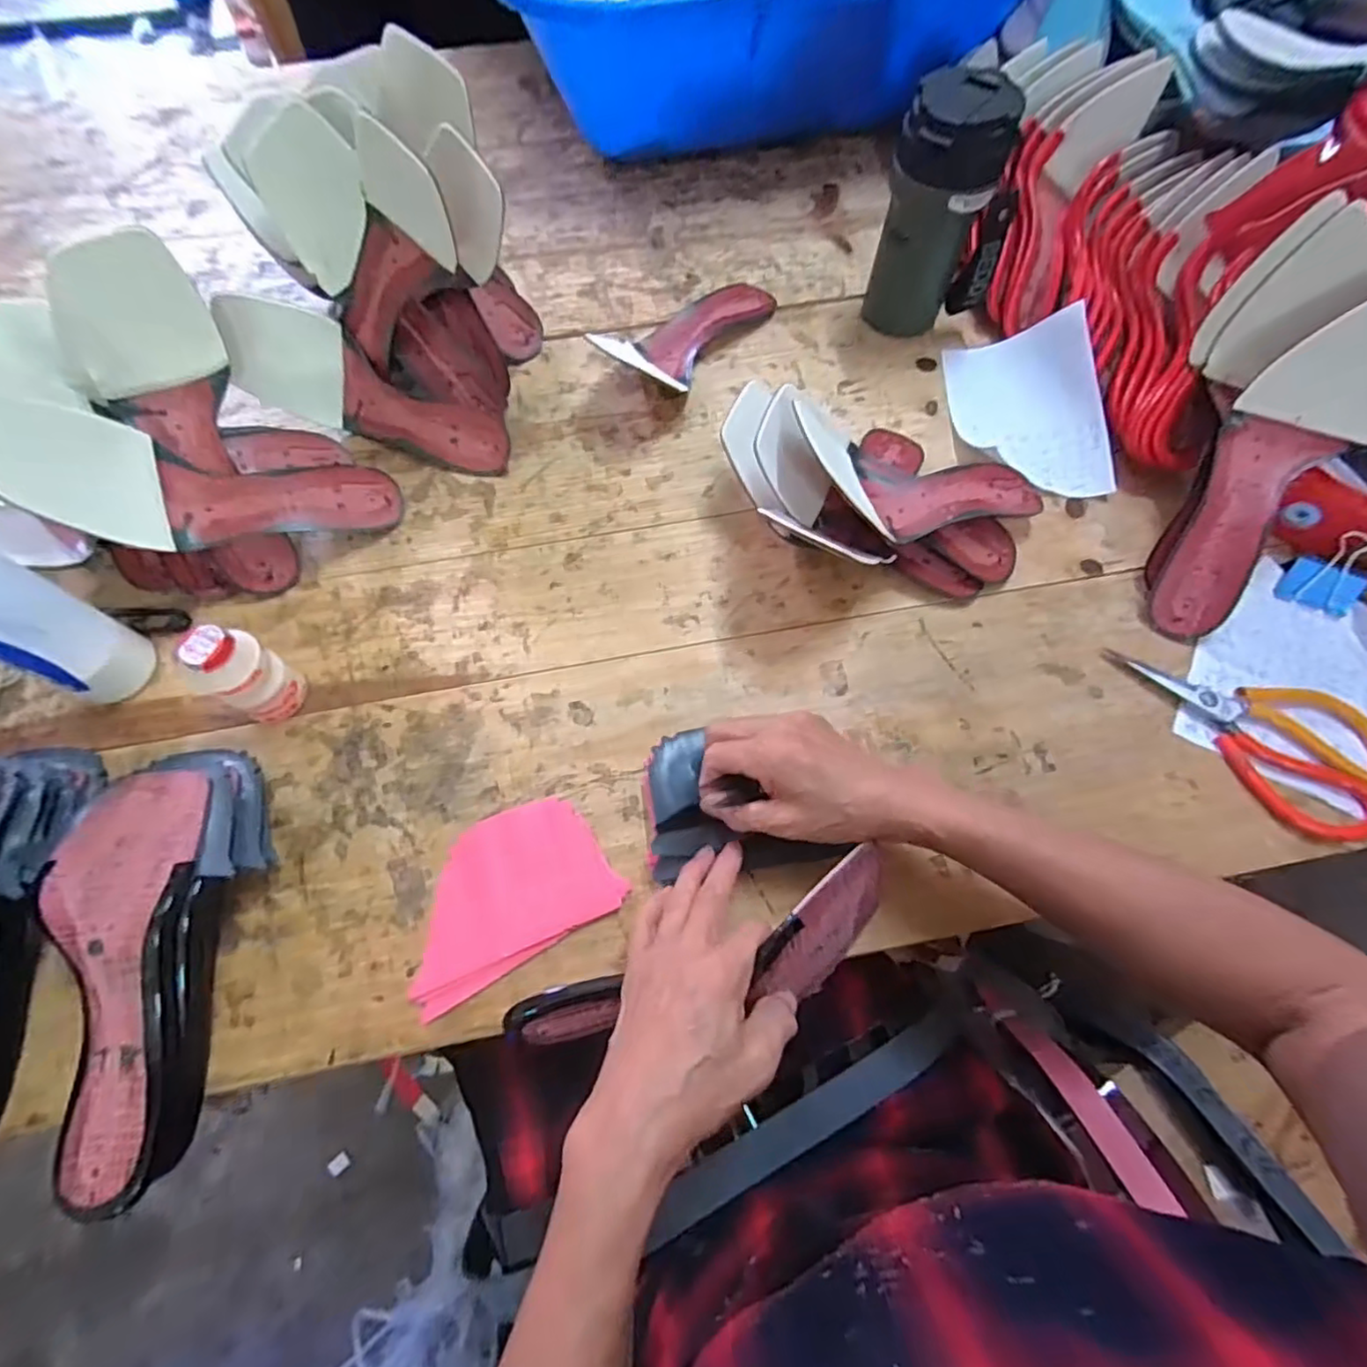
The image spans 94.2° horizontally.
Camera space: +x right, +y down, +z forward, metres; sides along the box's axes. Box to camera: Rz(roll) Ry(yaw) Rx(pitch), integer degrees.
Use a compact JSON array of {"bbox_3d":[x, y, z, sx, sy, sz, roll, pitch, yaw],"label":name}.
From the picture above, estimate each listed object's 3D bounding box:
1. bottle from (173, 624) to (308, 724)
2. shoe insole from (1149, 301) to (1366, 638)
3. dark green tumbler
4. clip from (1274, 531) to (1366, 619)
[{"bbox_3d":[-0.302,-0.004,0.440,0.043,0.083,0.039,-26,68,-11],"label":"bottle"},{"bbox_3d":[0.421,-0.161,0.460,0.103,0.065,0.263,32,108,14],"label":"shoe insole"},{"bbox_3d":[0.229,-0.407,0.567,0.088,0.182,0.088,-24,67,-10],"label":"dark green tumbler"},{"bbox_3d":[0.513,-0.090,0.501,0.046,0.047,0.046,27,68,12],"label":"clip"}]

